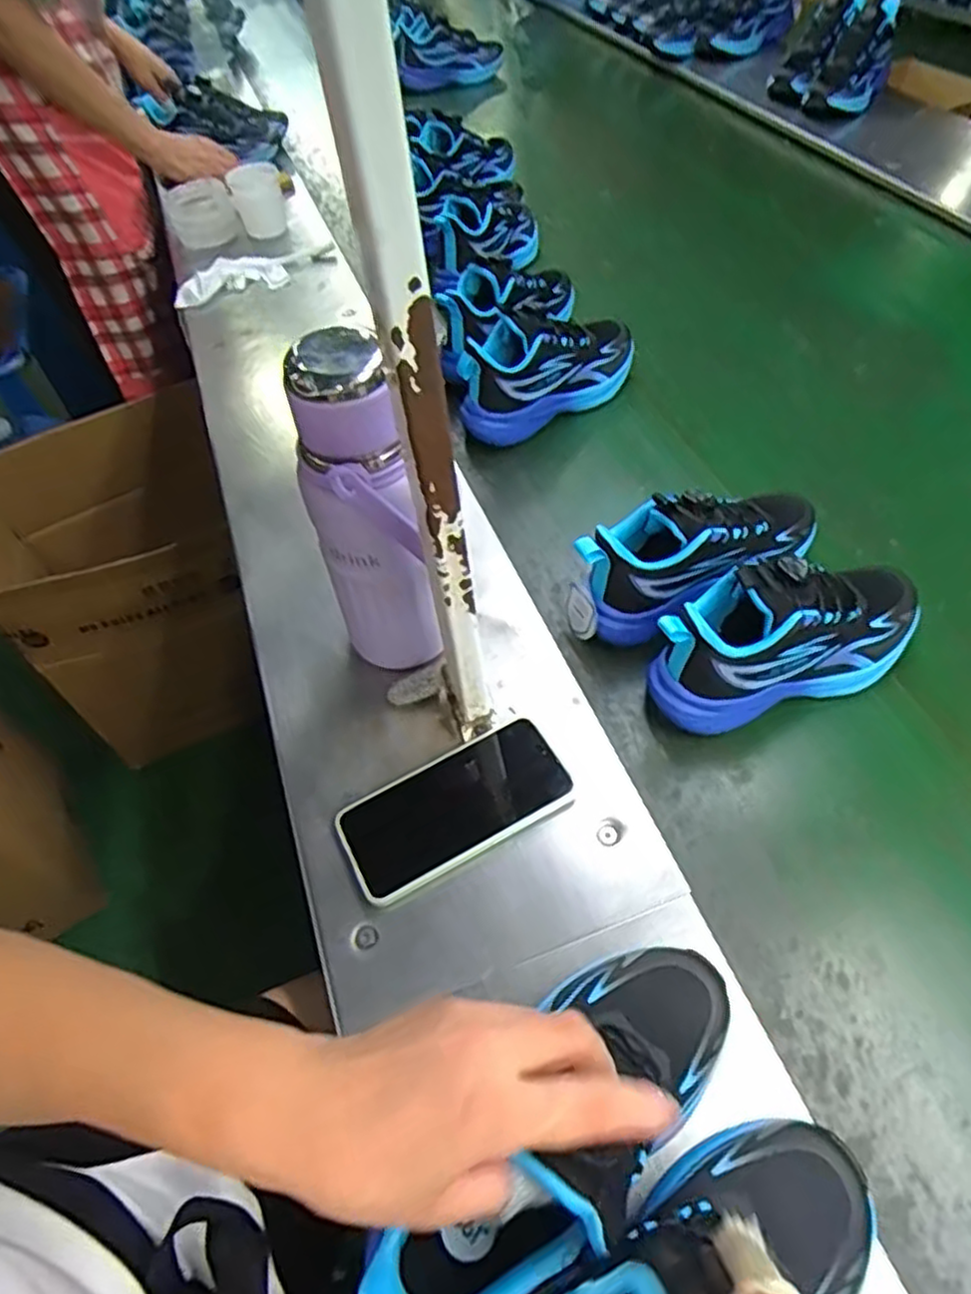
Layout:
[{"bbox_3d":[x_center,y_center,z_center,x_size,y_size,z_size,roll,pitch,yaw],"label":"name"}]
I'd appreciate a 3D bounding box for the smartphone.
[{"bbox_3d":[-0.022,0.112,0.516,0.161,0.012,0.079,-27,54,-14],"label":"smartphone"}]

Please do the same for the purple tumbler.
[{"bbox_3d":[-0.079,-0.071,0.504,0.060,0.273,0.057,-3,53,4],"label":"purple tumbler"}]

